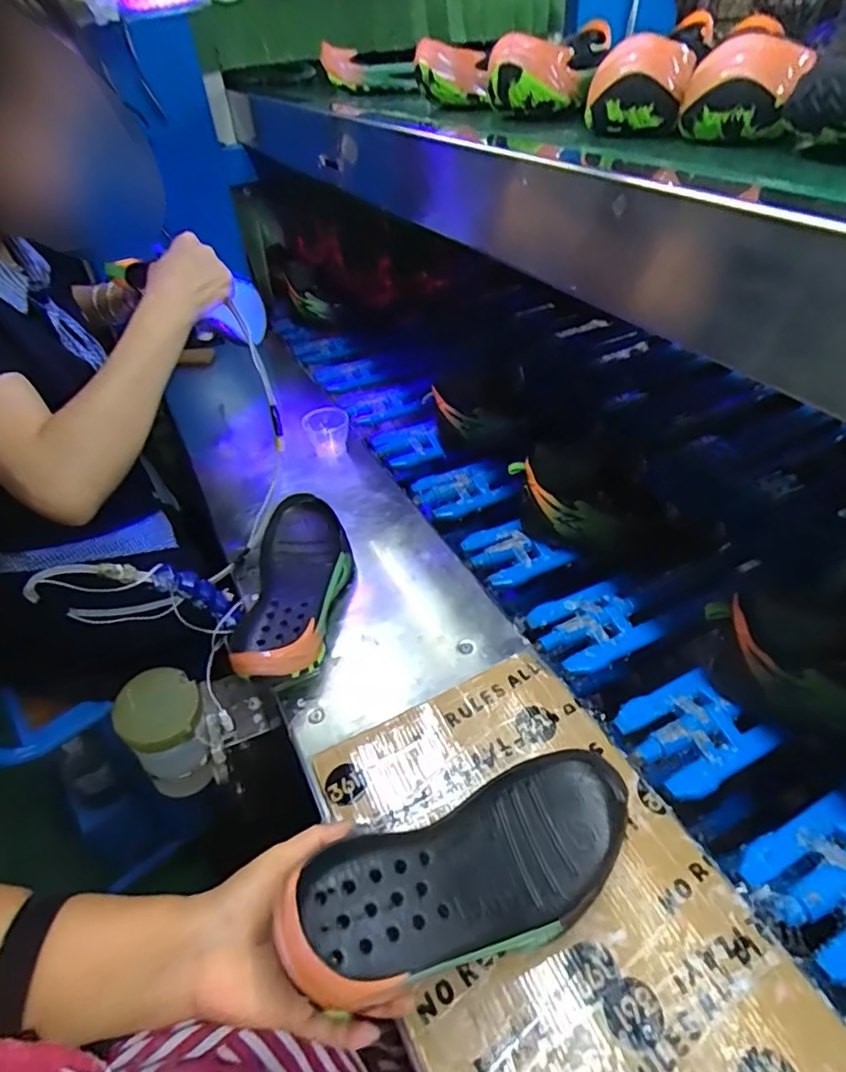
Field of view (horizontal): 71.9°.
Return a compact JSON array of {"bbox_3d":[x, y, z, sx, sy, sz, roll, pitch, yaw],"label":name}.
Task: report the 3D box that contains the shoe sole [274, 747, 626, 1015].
[{"bbox_3d":[0.037,0.216,0.375,0.242,0.045,0.088,-7,38,-31],"label":"shoe sole"}]

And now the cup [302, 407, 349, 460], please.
[{"bbox_3d":[-0.134,-0.143,0.818,0.059,0.060,0.054,-5,37,-5],"label":"cup"}]

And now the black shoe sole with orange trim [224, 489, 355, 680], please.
[{"bbox_3d":[-0.132,0.048,0.604,0.108,0.061,0.258,-2,42,3],"label":"black shoe sole with orange trim"}]

